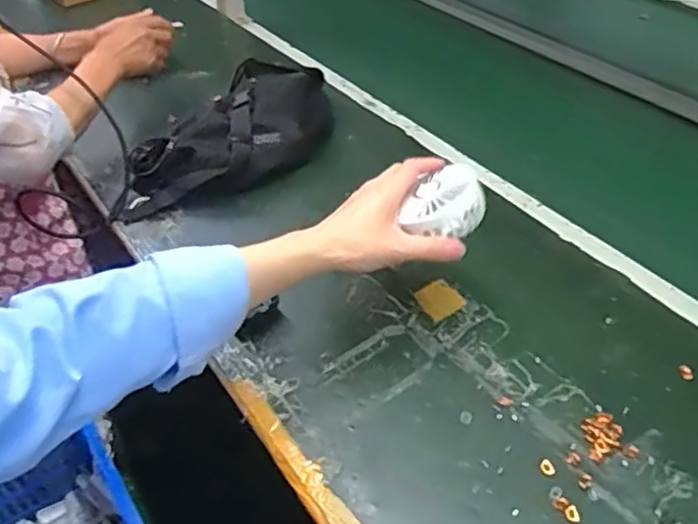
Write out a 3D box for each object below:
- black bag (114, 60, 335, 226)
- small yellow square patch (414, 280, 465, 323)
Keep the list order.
[{"bbox_3d":[-0.157,-0.160,0.857,0.154,0.089,0.327,29,51,29],"label":"black bag"},{"bbox_3d":[0.095,0.040,0.681,0.042,0.004,0.046,-23,46,-21],"label":"small yellow square patch"}]

